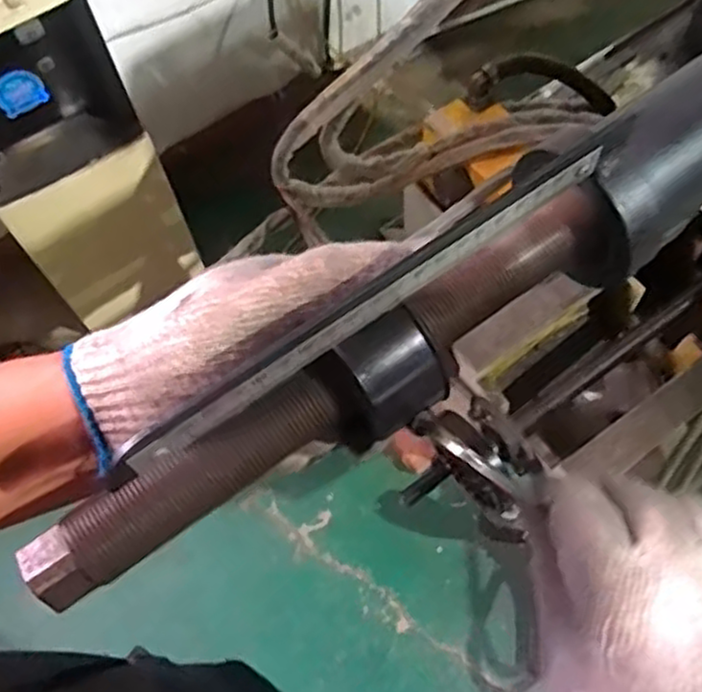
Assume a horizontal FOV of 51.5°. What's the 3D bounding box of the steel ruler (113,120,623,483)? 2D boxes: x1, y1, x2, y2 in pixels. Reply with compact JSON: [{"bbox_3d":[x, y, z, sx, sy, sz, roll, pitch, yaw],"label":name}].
[{"bbox_3d":[0.013,-0.019,0.261,0.219,0.018,0.004,-35,51,-13],"label":"steel ruler"}]

